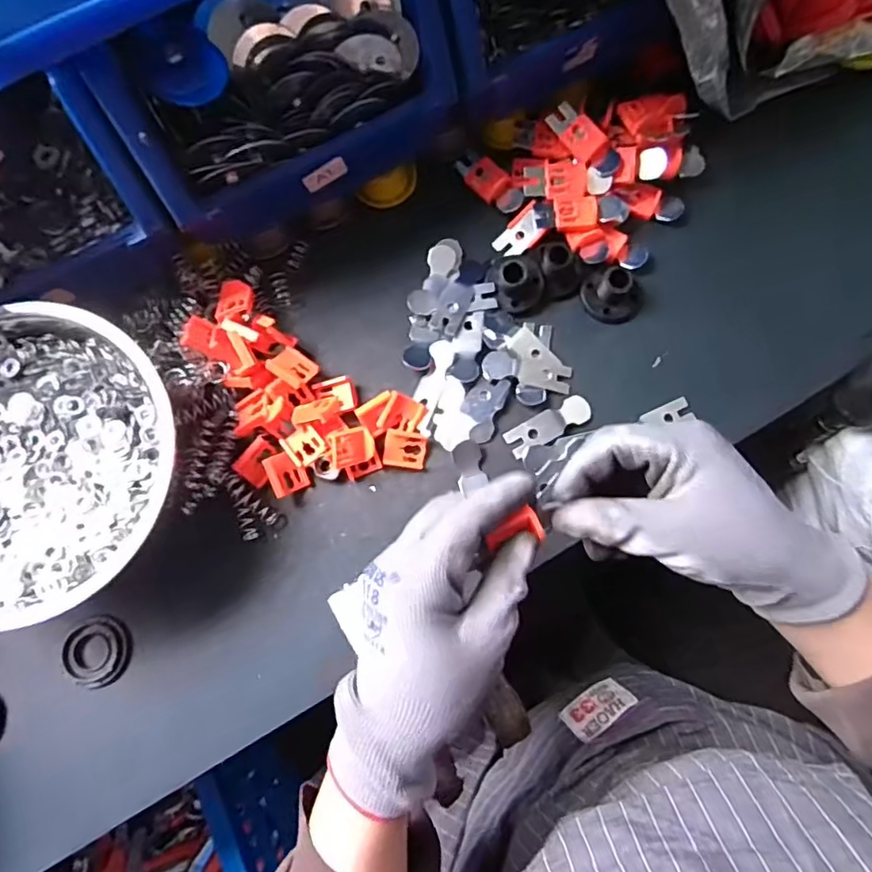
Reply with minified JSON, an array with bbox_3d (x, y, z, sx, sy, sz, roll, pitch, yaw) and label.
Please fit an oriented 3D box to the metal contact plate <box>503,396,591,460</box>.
[{"bbox_3d":[0.080,-0.008,0.411,0.063,0.004,0.020,-29,81,-5],"label":"metal contact plate"}]

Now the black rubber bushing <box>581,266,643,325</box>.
[{"bbox_3d":[0.129,-0.104,0.420,0.043,0.026,0.038,36,81,6],"label":"black rubber bushing"}]

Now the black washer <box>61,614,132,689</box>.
[{"bbox_3d":[-0.222,0.141,0.384,0.041,0.005,0.043,0,80,0],"label":"black washer"}]

